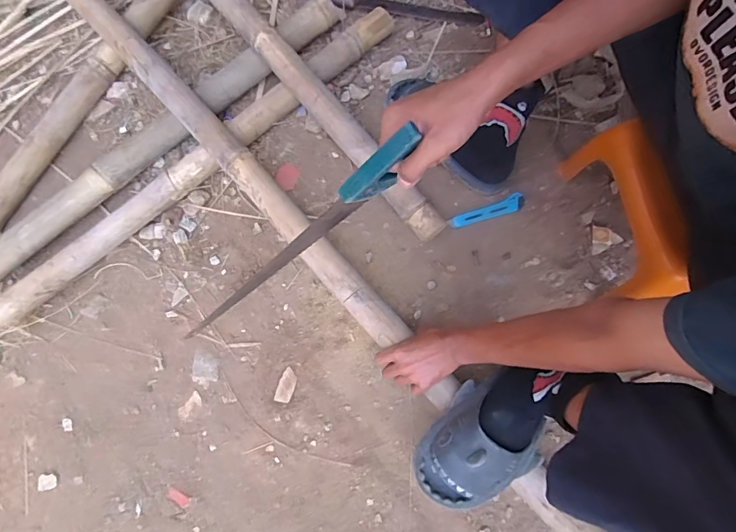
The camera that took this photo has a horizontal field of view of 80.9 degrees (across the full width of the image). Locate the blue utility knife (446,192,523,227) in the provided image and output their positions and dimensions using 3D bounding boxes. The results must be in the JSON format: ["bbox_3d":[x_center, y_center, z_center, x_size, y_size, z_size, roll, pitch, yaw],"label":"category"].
[{"bbox_3d":[0.232,-0.105,0.842,0.155,0.015,0.031,-20,77,1],"label":"blue utility knife"}]

